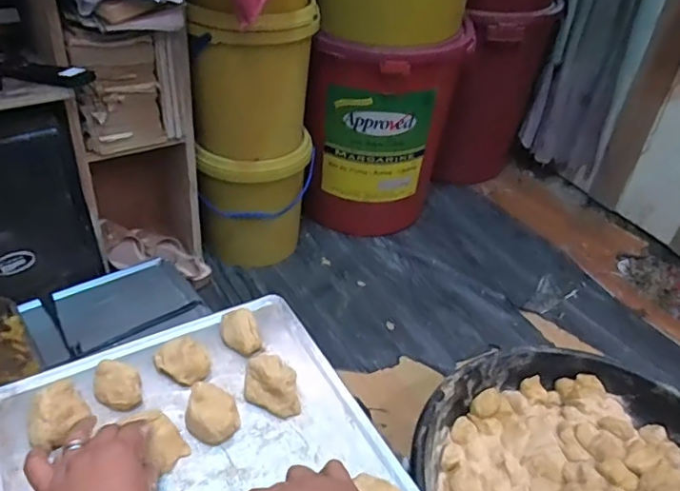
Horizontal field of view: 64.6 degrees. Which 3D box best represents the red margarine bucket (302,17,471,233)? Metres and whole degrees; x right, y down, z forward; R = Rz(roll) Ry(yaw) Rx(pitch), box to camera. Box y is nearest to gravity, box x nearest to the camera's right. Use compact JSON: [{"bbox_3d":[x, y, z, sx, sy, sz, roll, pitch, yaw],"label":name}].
[{"bbox_3d":[0.118,-0.274,1.399,0.326,0.527,0.355,12,37,12],"label":"red margarine bucket"}]

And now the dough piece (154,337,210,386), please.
[{"bbox_3d":[-0.163,0.123,0.568,0.053,0.031,0.042,26,42,28],"label":"dough piece"}]

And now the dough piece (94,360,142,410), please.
[{"bbox_3d":[-0.223,0.139,0.538,0.056,0.029,0.036,28,43,30],"label":"dough piece"}]

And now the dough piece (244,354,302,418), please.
[{"bbox_3d":[-0.071,0.142,0.559,0.054,0.034,0.062,-3,36,-8],"label":"dough piece"}]

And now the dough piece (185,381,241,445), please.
[{"bbox_3d":[-0.125,0.163,0.524,0.049,0.034,0.051,2,36,-2],"label":"dough piece"}]

